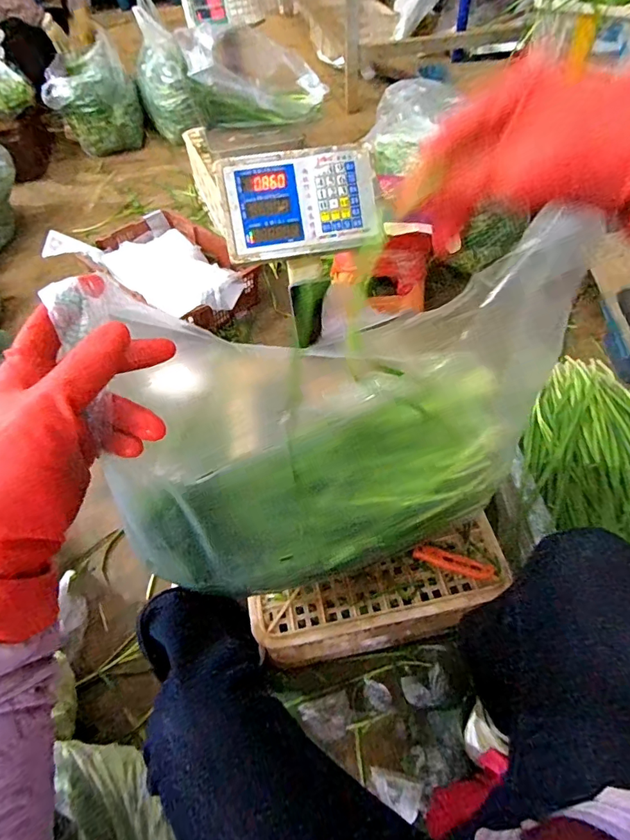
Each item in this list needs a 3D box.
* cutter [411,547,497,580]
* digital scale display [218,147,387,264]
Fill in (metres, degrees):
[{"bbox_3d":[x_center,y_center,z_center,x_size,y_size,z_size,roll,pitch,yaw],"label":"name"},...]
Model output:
[{"bbox_3d":[0.210,0.216,0.677,0.119,0.018,0.025,13,56,12],"label":"cutter"},{"bbox_3d":[-0.023,-0.332,0.701,0.236,0.145,0.055,-9,9,-3],"label":"digital scale display"}]

